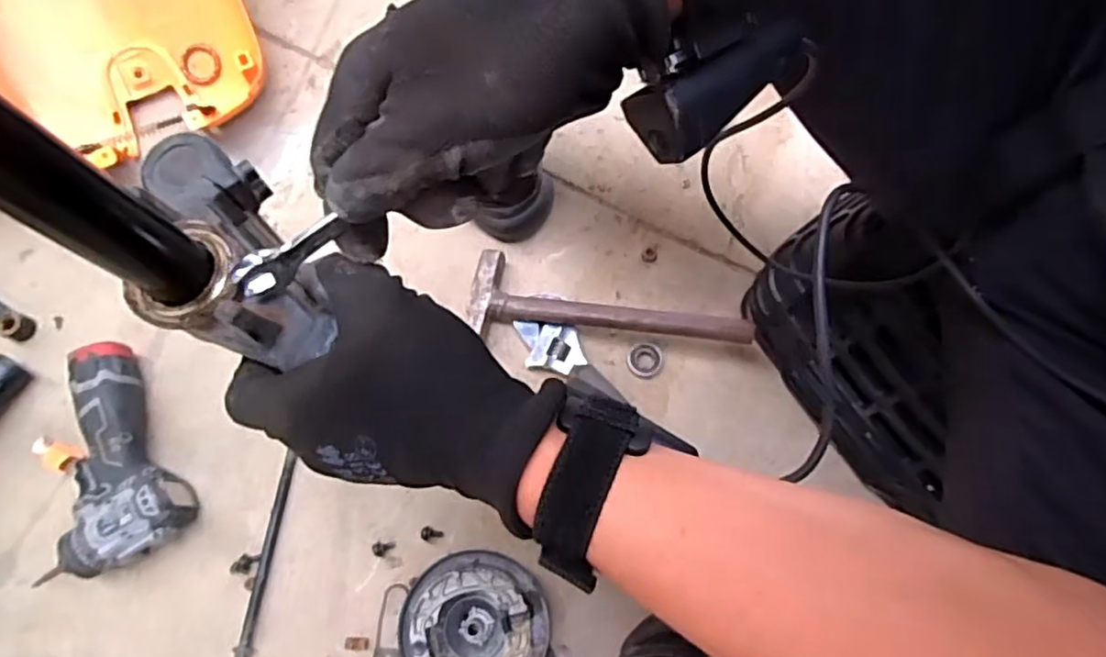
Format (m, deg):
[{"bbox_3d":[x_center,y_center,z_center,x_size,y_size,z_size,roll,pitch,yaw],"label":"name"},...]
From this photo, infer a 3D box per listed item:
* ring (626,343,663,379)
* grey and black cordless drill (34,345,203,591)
[{"bbox_3d":[0.093,0.032,0.669,0.036,0.004,0.036,0,73,1],"label":"ring"},{"bbox_3d":[-0.427,0.130,0.610,0.135,0.050,0.192,-25,74,-7],"label":"grey and black cordless drill"}]

